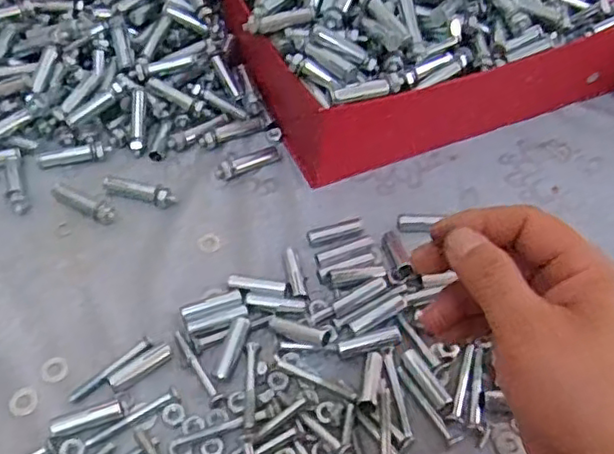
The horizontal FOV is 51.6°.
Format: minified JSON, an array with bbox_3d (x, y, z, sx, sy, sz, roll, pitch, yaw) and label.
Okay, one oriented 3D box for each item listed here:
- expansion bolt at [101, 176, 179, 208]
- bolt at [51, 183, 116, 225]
[{"bbox_3d":[-0.124,-0.028,0.466,0.057,0.012,0.015,16,53,7],"label":"expansion bolt"},{"bbox_3d":[-0.160,-0.020,0.455,0.057,0.010,0.017,30,57,18],"label":"bolt"}]

